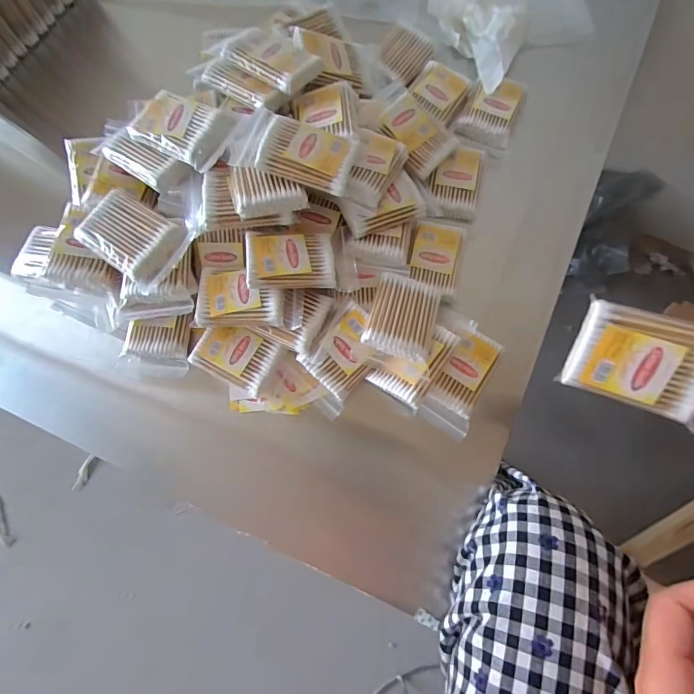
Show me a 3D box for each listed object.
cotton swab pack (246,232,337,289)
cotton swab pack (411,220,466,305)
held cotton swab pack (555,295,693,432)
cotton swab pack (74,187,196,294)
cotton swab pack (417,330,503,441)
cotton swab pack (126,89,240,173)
[{"bbox_3d":[-0.042,-0.072,0.341,0.081,0.015,0.049,-3,69,-10],"label":"cotton swab pack"},{"bbox_3d":[0.084,-0.081,0.380,0.047,0.012,0.071,12,76,4],"label":"cotton swab pack"},{"bbox_3d":[0.181,0.012,0.238,0.089,0.010,0.060,17,114,16],"label":"held cotton swab pack"},{"bbox_3d":[-0.175,-0.092,0.343,0.087,0.018,0.063,37,79,10],"label":"cotton swab pack"},{"bbox_3d":[0.101,0.030,0.350,0.043,0.019,0.088,30,78,9],"label":"cotton swab pack"},{"bbox_3d":[-0.137,-0.185,0.340,0.084,0.012,0.055,30,78,9],"label":"cotton swab pack"}]

